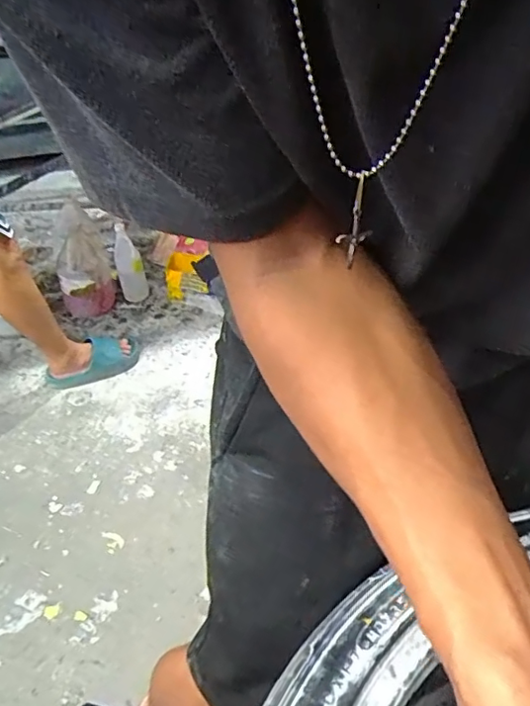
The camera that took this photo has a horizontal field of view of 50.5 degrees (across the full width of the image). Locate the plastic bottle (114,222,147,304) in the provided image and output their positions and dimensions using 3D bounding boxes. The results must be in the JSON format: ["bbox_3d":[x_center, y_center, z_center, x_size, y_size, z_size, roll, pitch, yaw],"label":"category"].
[{"bbox_3d":[-0.428,-0.264,1.802,0.092,0.248,0.099,-7,41,-11],"label":"plastic bottle"}]

